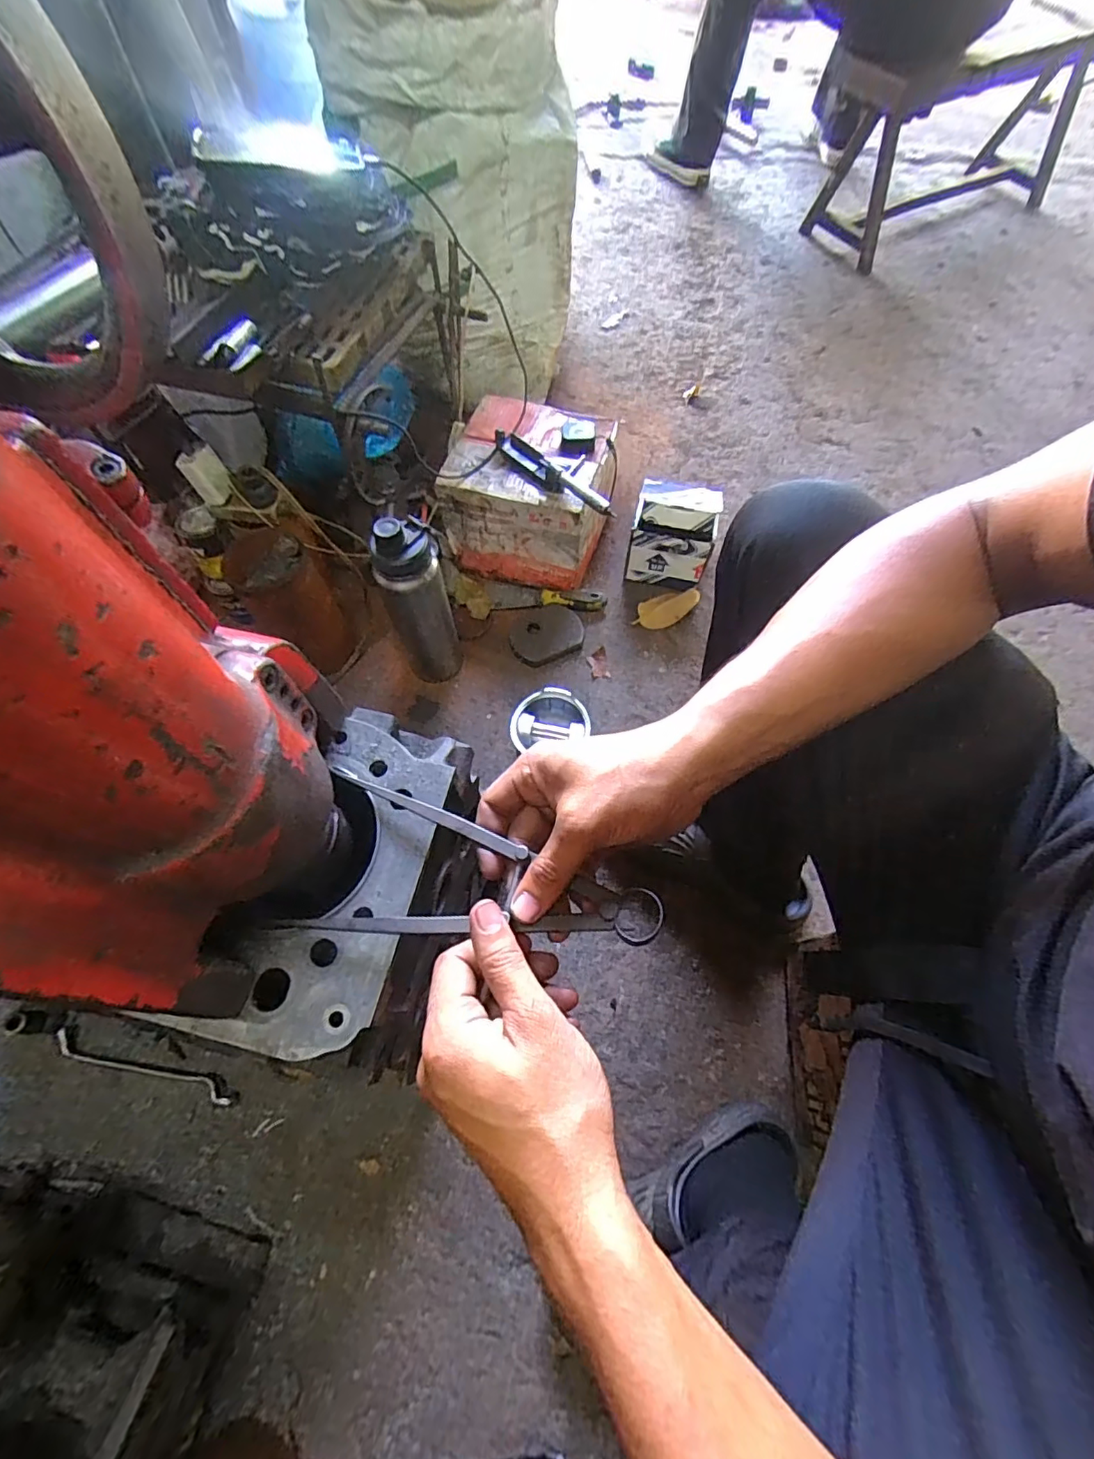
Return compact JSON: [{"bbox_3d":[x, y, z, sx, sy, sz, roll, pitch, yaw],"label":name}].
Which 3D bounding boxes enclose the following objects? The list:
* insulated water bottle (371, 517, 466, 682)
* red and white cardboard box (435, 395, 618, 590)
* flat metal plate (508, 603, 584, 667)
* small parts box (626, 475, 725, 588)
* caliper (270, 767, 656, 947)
[{"bbox_3d":[-0.166,-0.158,0.728,0.079,0.270,0.066,-12,64,-5],"label":"insulated water bottle"},{"bbox_3d":[-0.020,-0.379,0.868,0.230,0.193,0.224,13,65,7],"label":"red and white cardboard box"},{"bbox_3d":[-0.001,-0.152,0.860,0.114,0.014,0.098,-21,65,-10],"label":"flat metal plate"},{"bbox_3d":[0.196,-0.309,0.871,0.122,0.146,0.094,10,64,5],"label":"small parts box"},{"bbox_3d":[-0.043,0.082,0.309,0.209,0.017,0.094,8,65,14],"label":"caliper"}]

